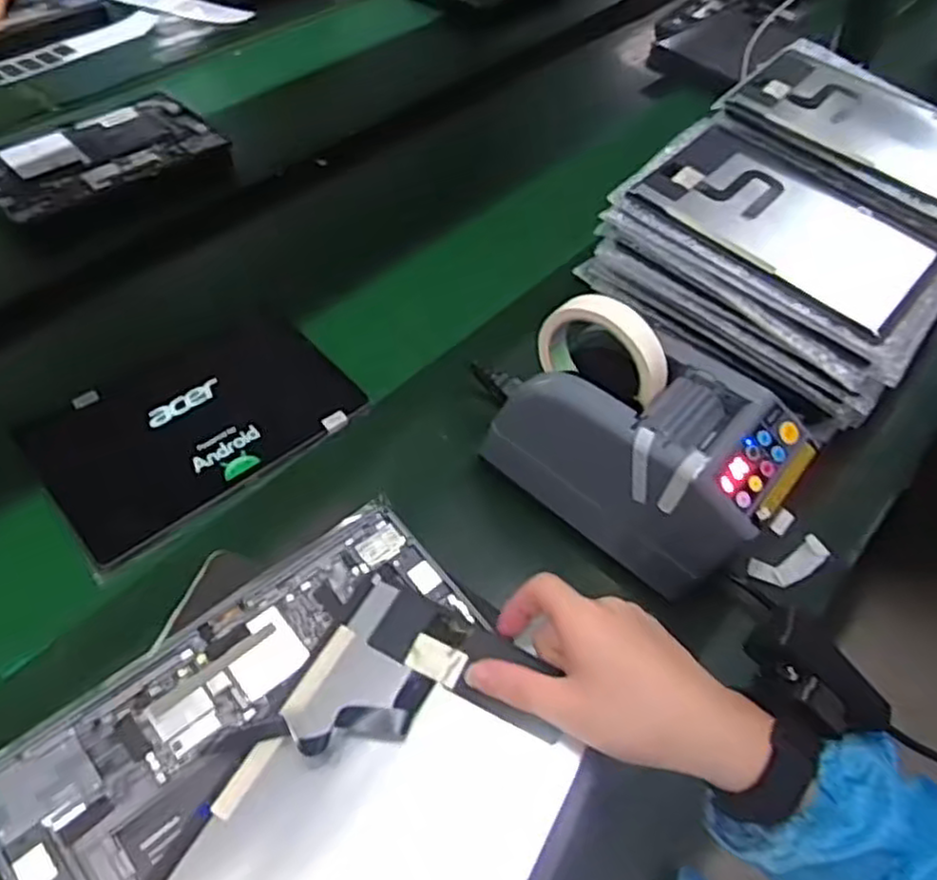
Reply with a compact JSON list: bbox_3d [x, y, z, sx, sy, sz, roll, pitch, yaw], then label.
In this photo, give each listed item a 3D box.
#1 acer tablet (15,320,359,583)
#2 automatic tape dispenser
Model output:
[{"bbox_3d":[-0.228,-0.016,0.623,0.250,0.016,0.161,-33,61,-25],"label":"acer tablet"},{"bbox_3d":[0.123,-0.005,0.555,0.230,0.162,0.116,34,58,20],"label":"automatic tape dispenser"}]

